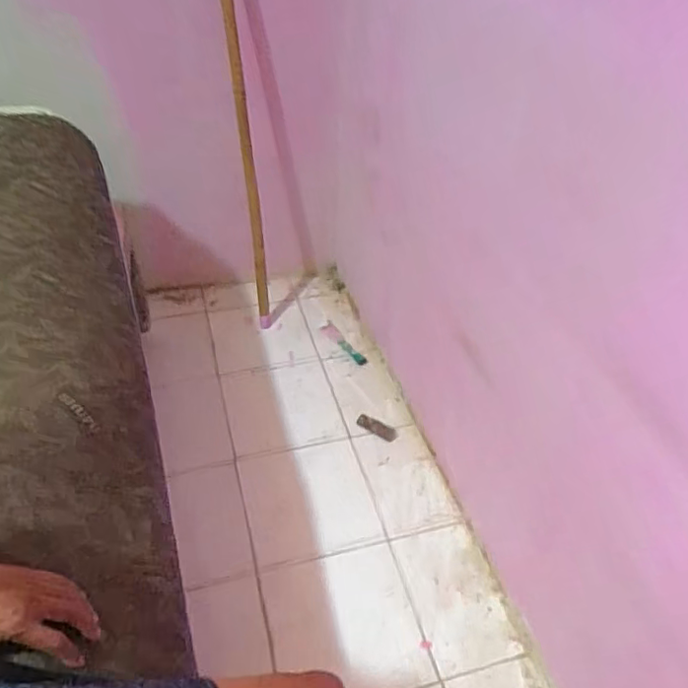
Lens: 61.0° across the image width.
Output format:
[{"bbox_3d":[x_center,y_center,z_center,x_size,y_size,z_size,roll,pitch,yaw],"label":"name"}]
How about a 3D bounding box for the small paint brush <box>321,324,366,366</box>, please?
[{"bbox_3d":[0.002,-0.003,1.799,0.047,0.016,0.209,-25,49,-27],"label":"small paint brush"}]

